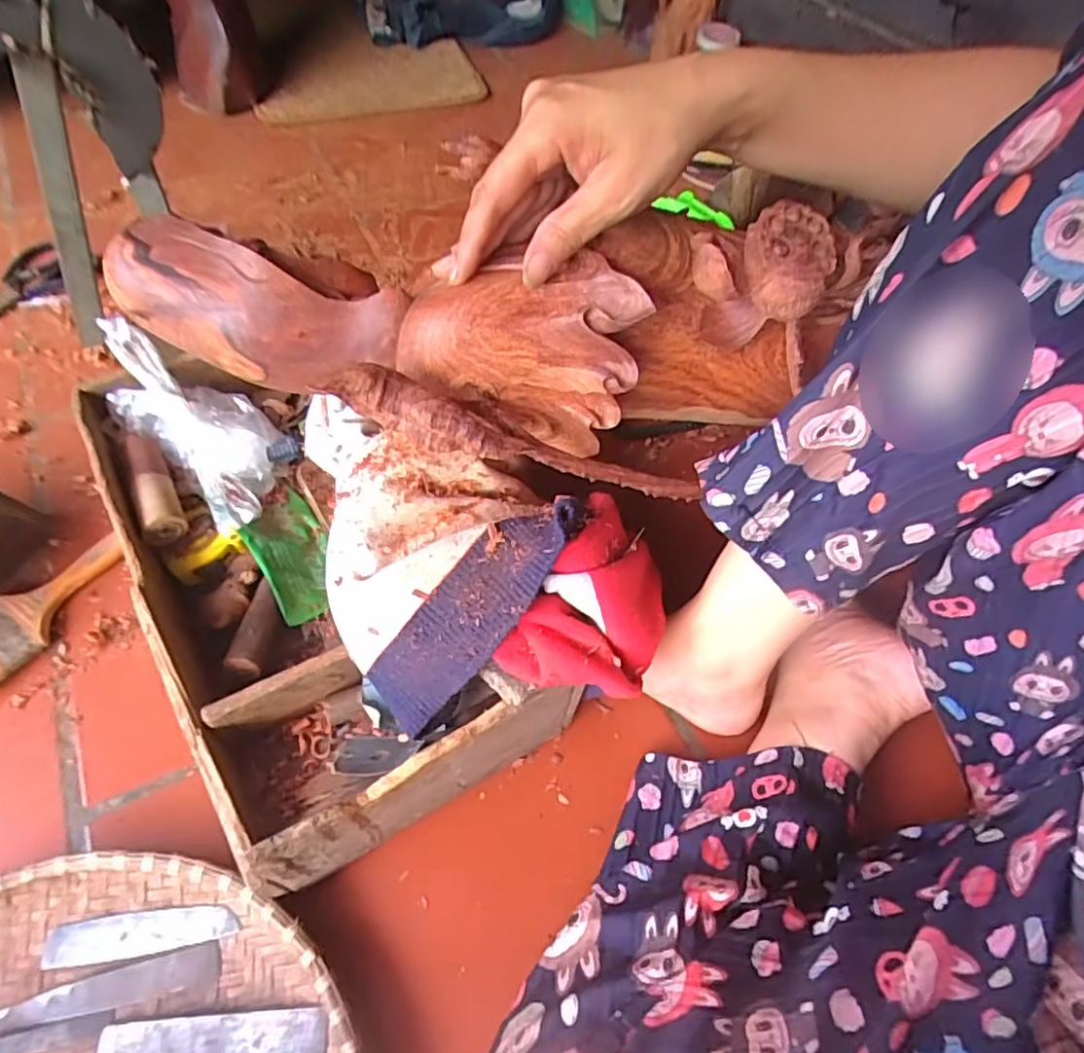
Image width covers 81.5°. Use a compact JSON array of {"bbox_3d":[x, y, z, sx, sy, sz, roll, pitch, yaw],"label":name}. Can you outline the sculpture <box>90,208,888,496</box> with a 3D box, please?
[{"bbox_3d":[-0.013,-0.092,0.332,0.367,0.138,0.101,-3,56,-10],"label":"sculpture"}]

